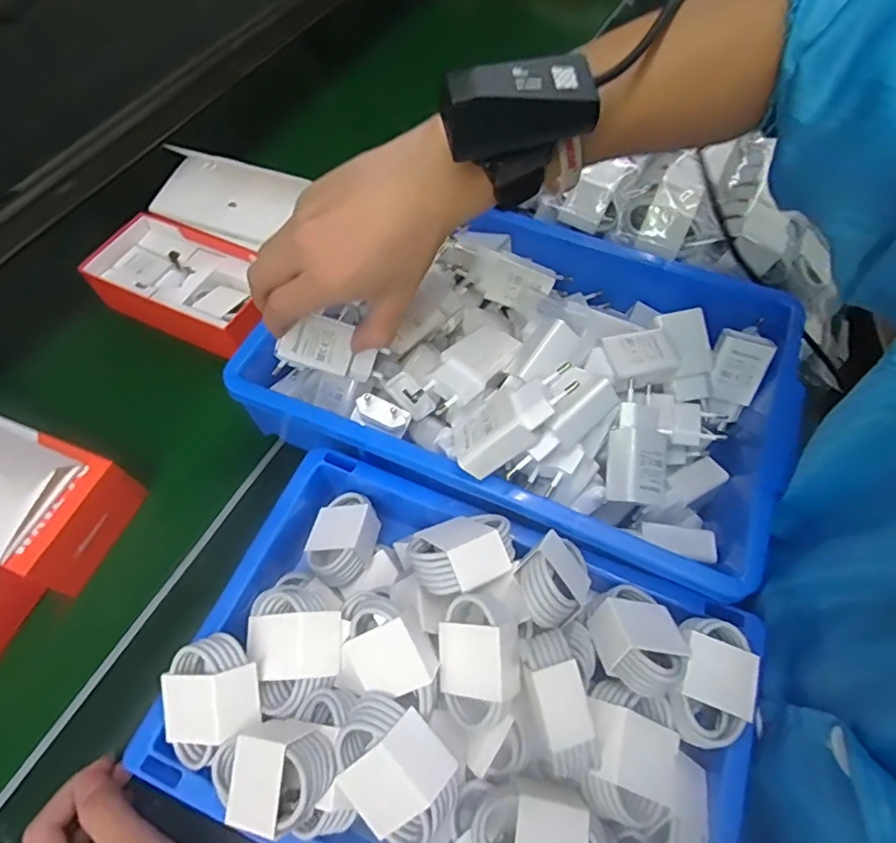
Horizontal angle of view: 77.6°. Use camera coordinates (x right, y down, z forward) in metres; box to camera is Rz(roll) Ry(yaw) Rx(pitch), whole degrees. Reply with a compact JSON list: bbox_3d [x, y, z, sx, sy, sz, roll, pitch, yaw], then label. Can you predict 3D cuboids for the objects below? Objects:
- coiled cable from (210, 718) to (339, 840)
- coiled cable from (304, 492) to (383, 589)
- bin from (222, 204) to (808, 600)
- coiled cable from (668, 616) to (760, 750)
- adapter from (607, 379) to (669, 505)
[{"bbox_3d":[-0.086,0.176,0.280,0.064,0.029,0.043,-12,67,32],"label":"coiled cable"},{"bbox_3d":[-0.071,0.077,0.377,0.042,0.024,0.061,5,60,7],"label":"coiled cable"},{"bbox_3d":[0.058,-0.051,0.409,0.371,0.101,0.244,20,63,15],"label":"bin"},{"bbox_3d":[0.146,0.141,0.303,0.041,0.019,0.066,15,61,13],"label":"coiled cable"},{"bbox_3d":[0.126,0.016,0.369,0.037,0.021,0.077,16,75,-21],"label":"adapter"}]

